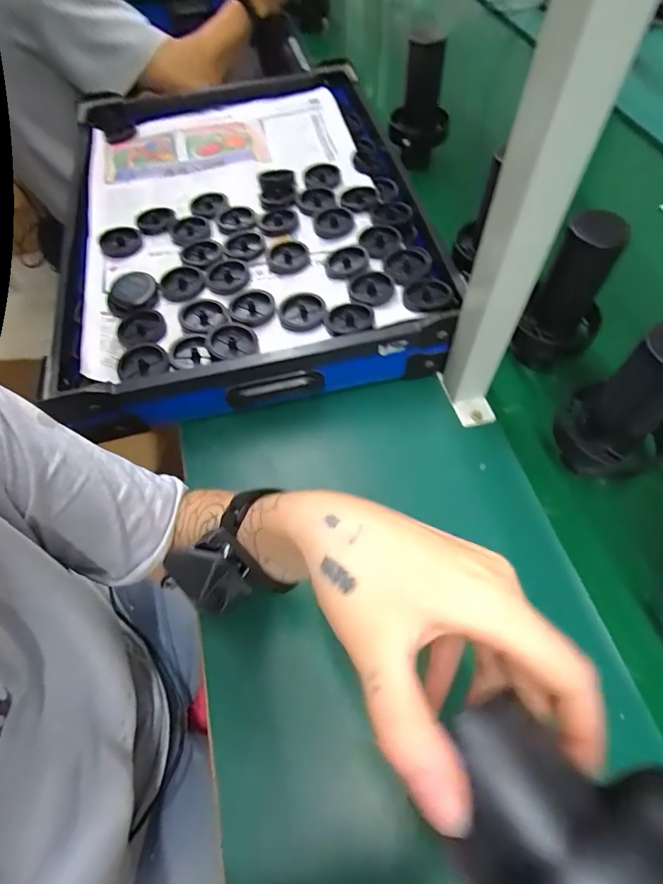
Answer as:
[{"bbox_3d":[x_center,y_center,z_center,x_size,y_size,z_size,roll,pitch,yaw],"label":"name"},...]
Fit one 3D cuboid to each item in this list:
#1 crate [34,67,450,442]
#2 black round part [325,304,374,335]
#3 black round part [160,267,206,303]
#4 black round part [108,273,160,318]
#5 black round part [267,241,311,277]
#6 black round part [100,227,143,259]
[{"bbox_3d":[-0.117,-0.312,0.614,0.446,0.079,0.594,-10,60,-3],"label":"crate"},{"bbox_3d":[0.020,-0.132,0.483,0.050,0.009,0.050,-1,60,2],"label":"black round part"},{"bbox_3d":[-0.177,-0.185,0.534,0.050,0.013,0.052,-1,60,2],"label":"black round part"},{"bbox_3d":[-0.228,-0.170,0.515,0.051,0.024,0.051,-1,60,2],"label":"black round part"},{"bbox_3d":[-0.052,-0.224,0.550,0.051,0.010,0.052,-1,60,2],"label":"black round part"},{"bbox_3d":[-0.270,-0.255,0.576,0.050,0.013,0.050,-1,60,2],"label":"black round part"}]

